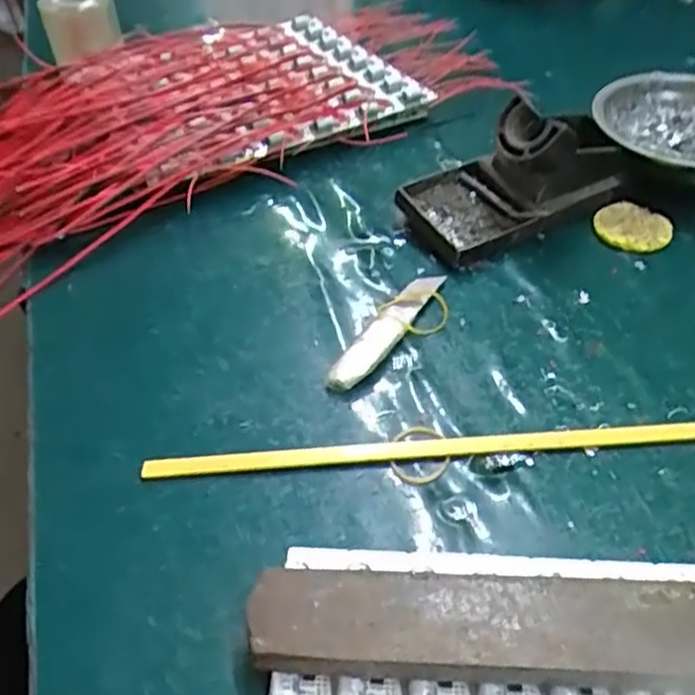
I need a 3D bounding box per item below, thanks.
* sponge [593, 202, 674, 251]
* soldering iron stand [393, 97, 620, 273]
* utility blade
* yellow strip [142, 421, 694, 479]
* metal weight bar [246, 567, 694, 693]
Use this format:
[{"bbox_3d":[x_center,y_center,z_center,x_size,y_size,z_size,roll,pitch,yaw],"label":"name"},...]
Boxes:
[{"bbox_3d":[0.183,-0.077,0.461,0.047,0.007,0.044,18,49,18],"label":"sponge"},{"bbox_3d":[0.111,-0.117,0.463,0.137,0.066,0.072,-23,49,-20],"label":"soldering iron stand"},{"bbox_3d":[0.023,-0.011,0.399,0.019,0.006,0.104,24,51,23],"label":"utility blade"},{"bbox_3d":[0.062,0.048,0.343,0.311,0.005,0.013,-4,45,-2],"label":"yellow strip"},{"bbox_3d":[0.065,0.107,0.266,0.198,0.028,0.036,1,45,3],"label":"metal weight bar"}]

